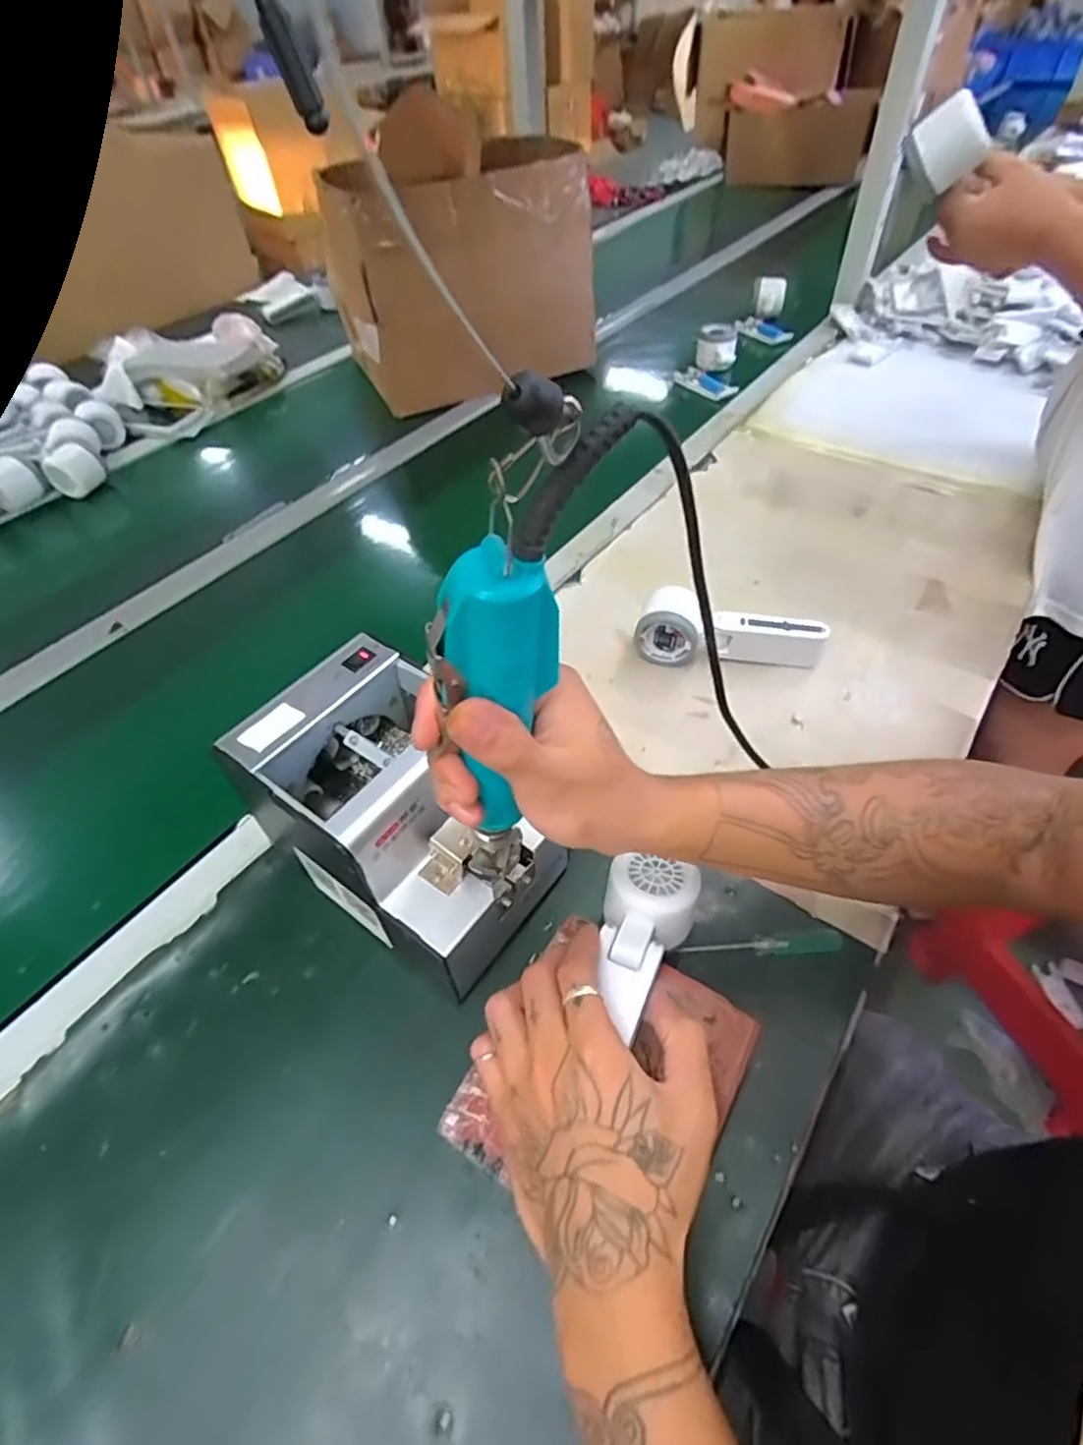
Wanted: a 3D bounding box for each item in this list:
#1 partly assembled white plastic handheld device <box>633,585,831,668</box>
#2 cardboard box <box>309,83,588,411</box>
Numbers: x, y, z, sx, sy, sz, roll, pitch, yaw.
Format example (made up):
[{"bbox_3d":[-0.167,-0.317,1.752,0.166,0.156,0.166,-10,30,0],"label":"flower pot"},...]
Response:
[{"bbox_3d":[0.173,-0.087,0.604,0.165,0.055,0.045,2,50,5],"label":"partly assembled white plastic handheld device"},{"bbox_3d":[-0.136,-0.694,0.973,0.361,0.300,0.305,-22,52,-14],"label":"cardboard box"}]

